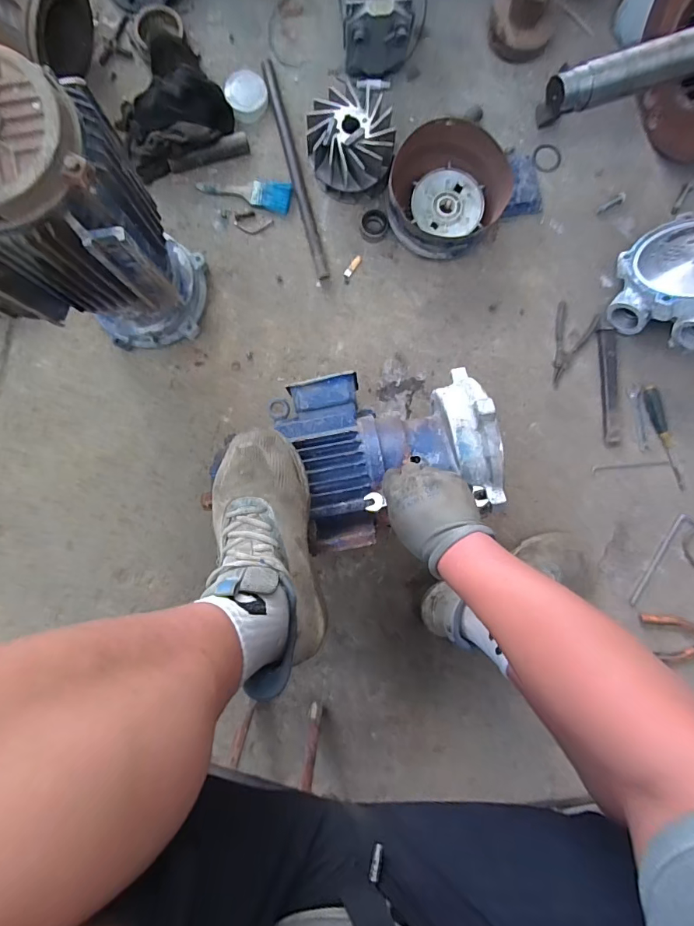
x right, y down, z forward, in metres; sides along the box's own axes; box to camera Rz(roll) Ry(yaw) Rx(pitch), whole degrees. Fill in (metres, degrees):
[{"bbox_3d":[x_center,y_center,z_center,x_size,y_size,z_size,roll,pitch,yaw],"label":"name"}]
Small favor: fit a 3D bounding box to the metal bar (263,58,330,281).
[{"bbox_3d":[-0.091,-0.513,0.778,0.021,0.015,0.395,-15,88,-2],"label":"metal bar"}]

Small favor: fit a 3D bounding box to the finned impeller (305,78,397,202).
[{"bbox_3d":[0.005,-0.502,0.714,0.129,0.096,0.124,8,88,-1],"label":"finned impeller"}]

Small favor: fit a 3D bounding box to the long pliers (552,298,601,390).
[{"bbox_3d":[0.403,-0.209,0.796,0.070,0.008,0.154,12,88,-1],"label":"long pliers"}]

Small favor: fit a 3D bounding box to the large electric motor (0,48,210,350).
[{"bbox_3d":[-0.323,-0.279,0.566,0.190,0.404,0.182,-11,88,-2],"label":"large electric motor"}]

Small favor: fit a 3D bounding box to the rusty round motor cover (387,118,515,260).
[{"bbox_3d":[0.166,-0.450,0.751,0.189,0.084,0.197,0,88,-1],"label":"rusty round motor cover"}]

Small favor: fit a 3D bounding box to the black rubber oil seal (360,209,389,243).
[{"bbox_3d":[0.048,-0.414,0.778,0.046,0.017,0.048,8,88,-1],"label":"black rubber oil seal"}]

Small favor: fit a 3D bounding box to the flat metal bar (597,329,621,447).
[{"bbox_3d":[0.468,-0.133,0.792,0.033,0.011,0.204,-3,88,-1],"label":"flat metal bar"}]

